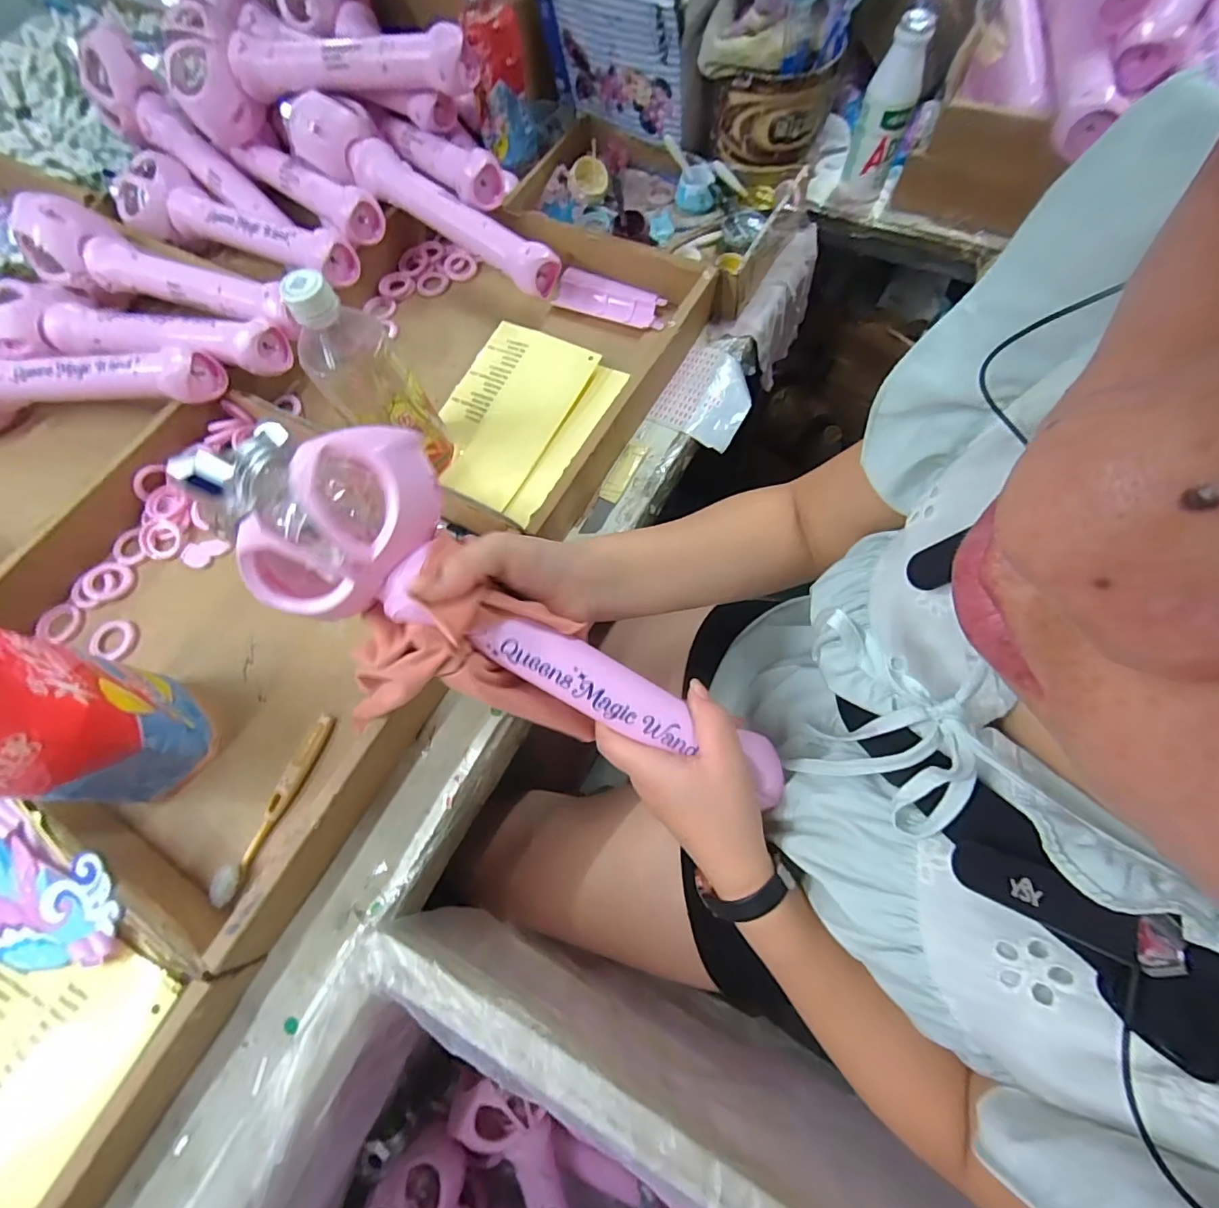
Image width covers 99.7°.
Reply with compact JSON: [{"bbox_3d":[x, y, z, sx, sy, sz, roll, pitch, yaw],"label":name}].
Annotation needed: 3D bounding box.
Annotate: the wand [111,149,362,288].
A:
[{"bbox_3d":[-0.409,-0.408,0.557,0.326,0.051,0.083,28,72,13],"label":"wand"}]

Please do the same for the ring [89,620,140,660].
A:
[{"bbox_3d":[-0.427,0.030,0.442,0.041,0.005,0.034,16,70,9],"label":"ring"}]

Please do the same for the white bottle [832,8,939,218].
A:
[{"bbox_3d":[0.291,-0.511,0.547,0.048,0.152,0.045,26,72,12],"label":"white bottle"}]

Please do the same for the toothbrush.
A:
[{"bbox_3d":[-0.248,0.150,0.386,0.020,0.018,0.137,21,71,10],"label":"toothbrush"}]

